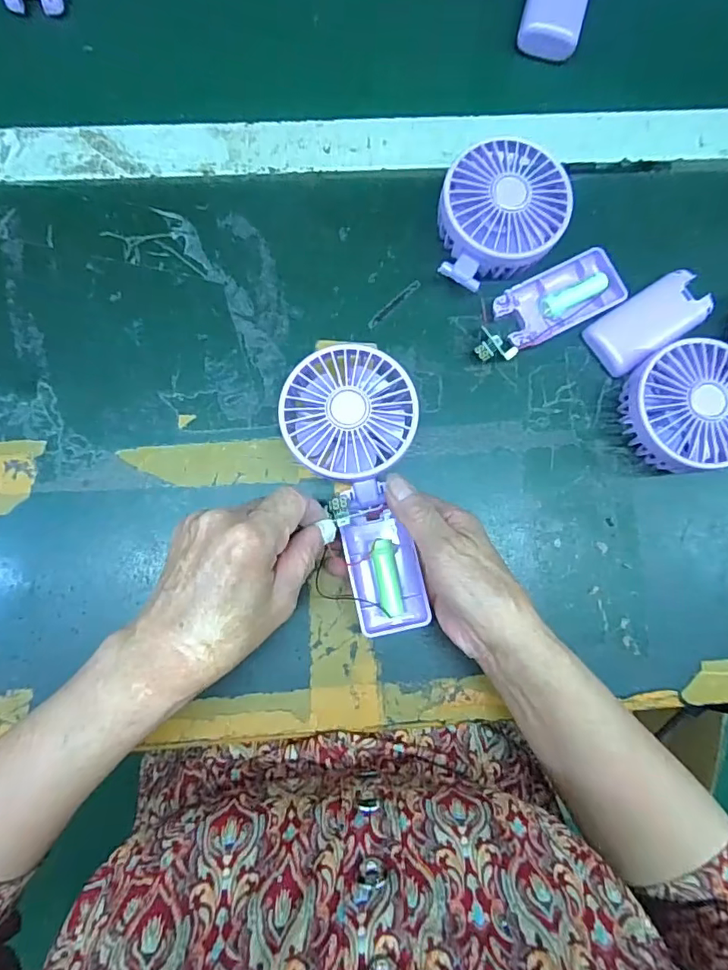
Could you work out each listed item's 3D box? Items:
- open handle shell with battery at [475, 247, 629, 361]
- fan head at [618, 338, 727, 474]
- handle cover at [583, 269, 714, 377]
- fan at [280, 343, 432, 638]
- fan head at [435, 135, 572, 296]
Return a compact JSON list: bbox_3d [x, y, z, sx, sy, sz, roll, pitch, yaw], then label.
[{"bbox_3d":[0.128,-0.128,0.376,0.117,0.020,0.045,-28,85,-6],"label":"open handle shell with battery"},{"bbox_3d":[0.221,-0.051,0.357,0.086,0.044,0.084,0,83,-3],"label":"fan head"},{"bbox_3d":[0.205,-0.118,0.381,0.088,0.017,0.042,-34,86,-6],"label":"handle cover"},{"bbox_3d":[0.000,0.003,0.334,0.080,0.031,0.180,-11,91,-4],"label":"fan"},{"bbox_3d":[0.093,-0.183,0.368,0.083,0.041,0.098,22,83,0],"label":"fan head"}]

